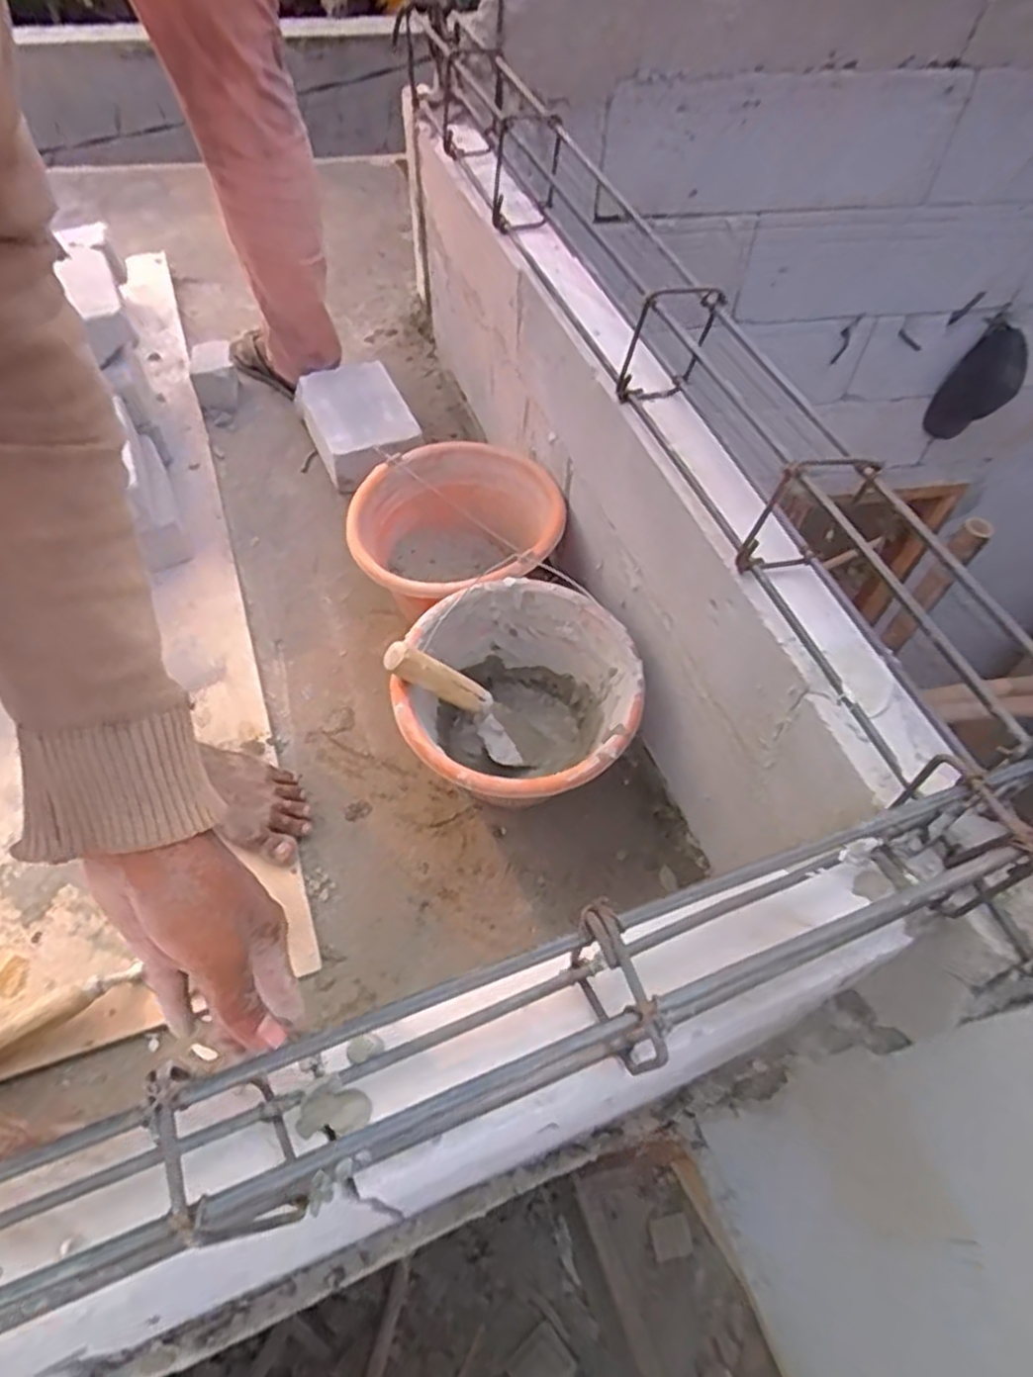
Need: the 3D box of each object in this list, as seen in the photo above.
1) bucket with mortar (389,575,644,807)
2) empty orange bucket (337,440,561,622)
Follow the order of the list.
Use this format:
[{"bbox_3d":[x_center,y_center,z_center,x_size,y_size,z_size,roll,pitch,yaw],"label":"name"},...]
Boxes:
[{"bbox_3d":[0.000,0.030,0.849,0.245,0.207,0.243,1,56,-2],"label":"bucket with mortar"},{"bbox_3d":[-0.076,-0.183,0.979,0.238,0.146,0.253,1,56,-2],"label":"empty orange bucket"}]

